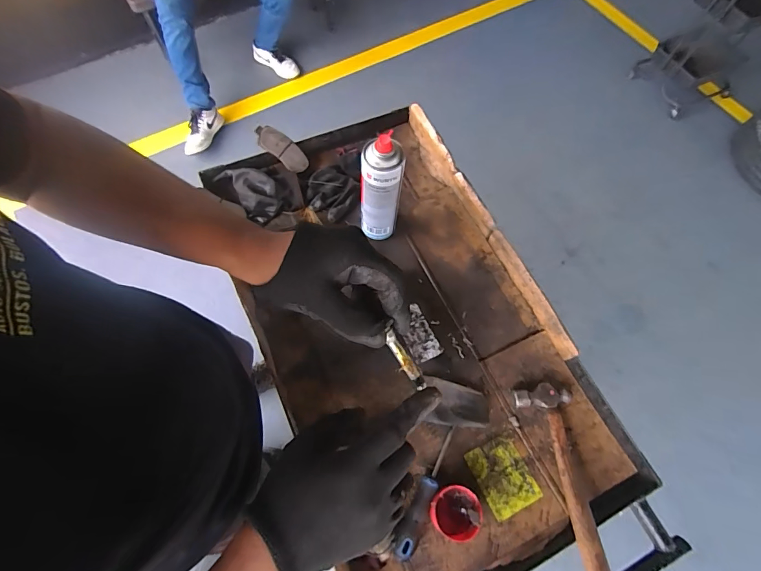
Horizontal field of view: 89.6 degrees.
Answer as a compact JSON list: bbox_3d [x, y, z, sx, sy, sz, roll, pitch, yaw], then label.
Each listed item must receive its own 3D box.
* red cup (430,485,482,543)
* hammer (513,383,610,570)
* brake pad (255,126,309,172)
[{"bbox_3d":[0.103,0.316,0.537,0.064,0.061,0.068,1,69,-2],"label":"red cup"},{"bbox_3d":[0.271,0.309,0.535,0.081,0.026,0.337,-3,56,-3],"label":"hammer"},{"bbox_3d":[-0.194,-0.270,0.759,0.112,0.014,0.047,34,97,-27],"label":"brake pad"}]

